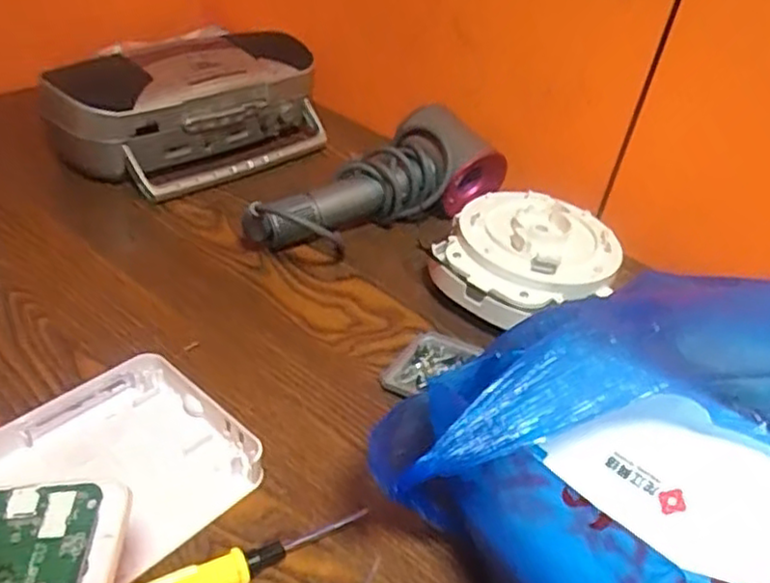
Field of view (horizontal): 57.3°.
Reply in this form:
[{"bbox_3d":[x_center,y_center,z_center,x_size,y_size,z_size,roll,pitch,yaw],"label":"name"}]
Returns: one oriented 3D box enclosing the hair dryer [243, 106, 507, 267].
[{"bbox_3d":[-0.009,-0.091,0.646,0.252,0.102,0.080,-17,44,-30],"label":"hair dryer"}]

